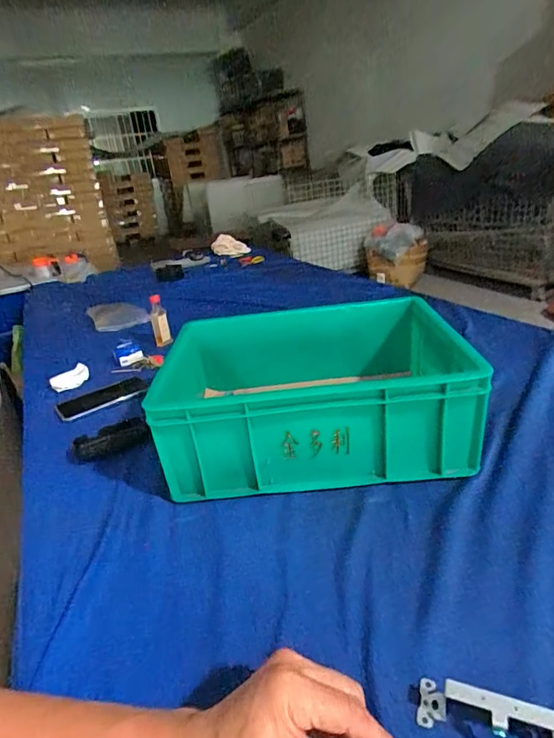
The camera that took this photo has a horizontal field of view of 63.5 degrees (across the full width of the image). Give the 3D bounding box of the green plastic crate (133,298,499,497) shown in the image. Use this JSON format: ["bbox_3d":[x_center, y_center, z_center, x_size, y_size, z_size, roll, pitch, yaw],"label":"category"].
[{"bbox_3d":[0.050,0.027,0.657,0.393,0.146,0.283,-7,25,2],"label":"green plastic crate"}]

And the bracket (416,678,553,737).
[{"bbox_3d":[0.156,0.243,0.315,0.104,0.030,0.033,4,27,23],"label":"bracket"}]

